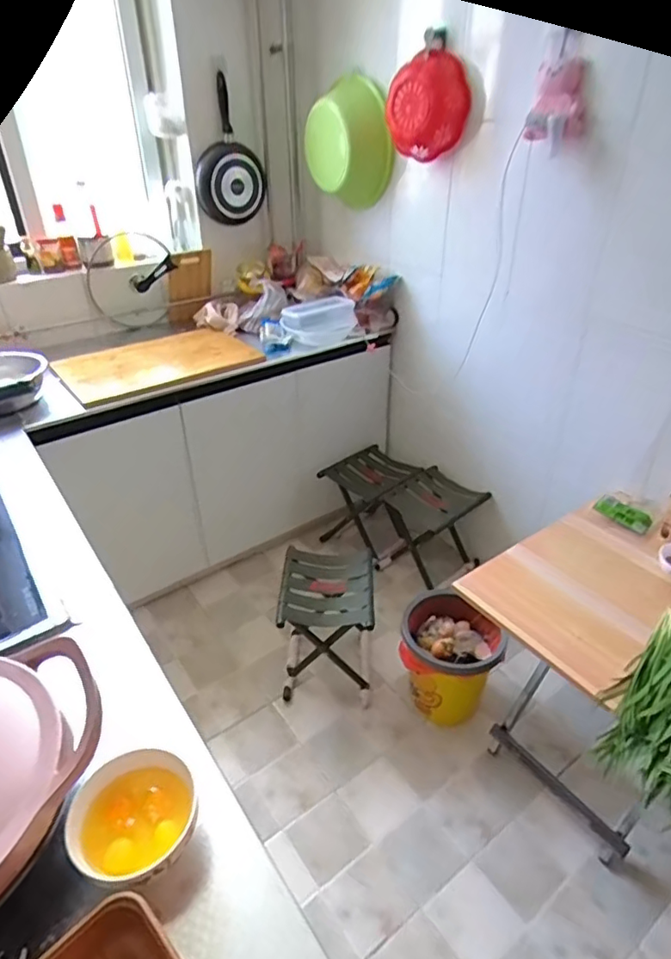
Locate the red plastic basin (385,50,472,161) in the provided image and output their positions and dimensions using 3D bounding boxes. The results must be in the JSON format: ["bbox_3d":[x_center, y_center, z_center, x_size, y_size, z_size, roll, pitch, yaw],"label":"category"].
[{"bbox_3d":[0.244,-1.033,1.549,0.233,0.245,0.098,38,32,28],"label":"red plastic basin"}]

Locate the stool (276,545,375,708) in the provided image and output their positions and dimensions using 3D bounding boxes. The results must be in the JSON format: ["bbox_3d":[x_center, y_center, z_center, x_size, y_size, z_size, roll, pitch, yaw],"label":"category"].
[{"bbox_3d":[-0.027,0.455,1.814,0.280,0.407,0.334,1,34,1],"label":"stool"}]

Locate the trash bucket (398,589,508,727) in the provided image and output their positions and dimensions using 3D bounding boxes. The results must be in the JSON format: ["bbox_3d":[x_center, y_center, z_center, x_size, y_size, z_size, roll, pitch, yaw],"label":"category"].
[{"bbox_3d":[0.339,0.553,1.709,0.289,0.319,0.285,0,34,0],"label":"trash bucket"}]

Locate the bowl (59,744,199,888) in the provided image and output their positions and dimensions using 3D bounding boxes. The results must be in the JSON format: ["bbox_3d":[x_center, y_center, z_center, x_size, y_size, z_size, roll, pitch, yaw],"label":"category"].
[{"bbox_3d":[-0.211,0.364,0.596,0.123,0.066,0.127,0,34,0],"label":"bowl"}]

